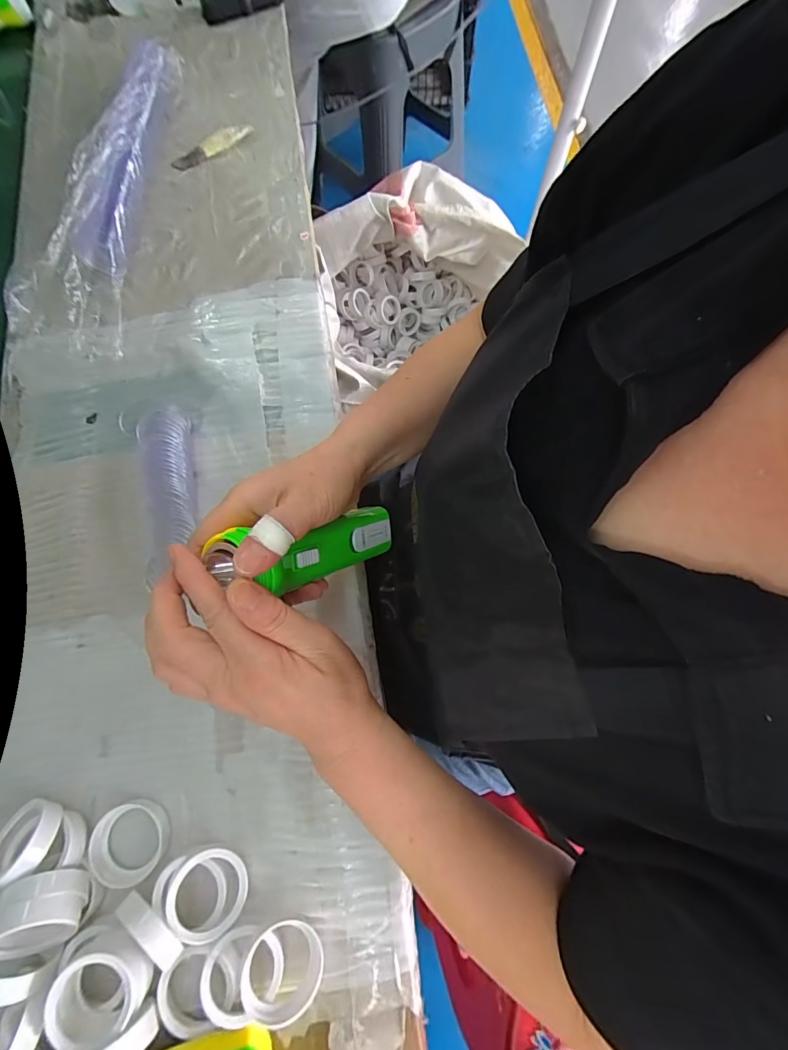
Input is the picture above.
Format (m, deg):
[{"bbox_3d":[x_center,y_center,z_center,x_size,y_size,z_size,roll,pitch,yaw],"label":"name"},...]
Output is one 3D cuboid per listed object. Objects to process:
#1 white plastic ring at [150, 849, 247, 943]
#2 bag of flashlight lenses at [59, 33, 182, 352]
[{"bbox_3d":[-0.133,0.255,0.302,0.058,0.018,0.049,38,50,10],"label":"white plastic ring"},{"bbox_3d":[-0.268,-0.328,0.420,0.054,0.057,0.323,13,89,5],"label":"bag of flashlight lenses"}]

